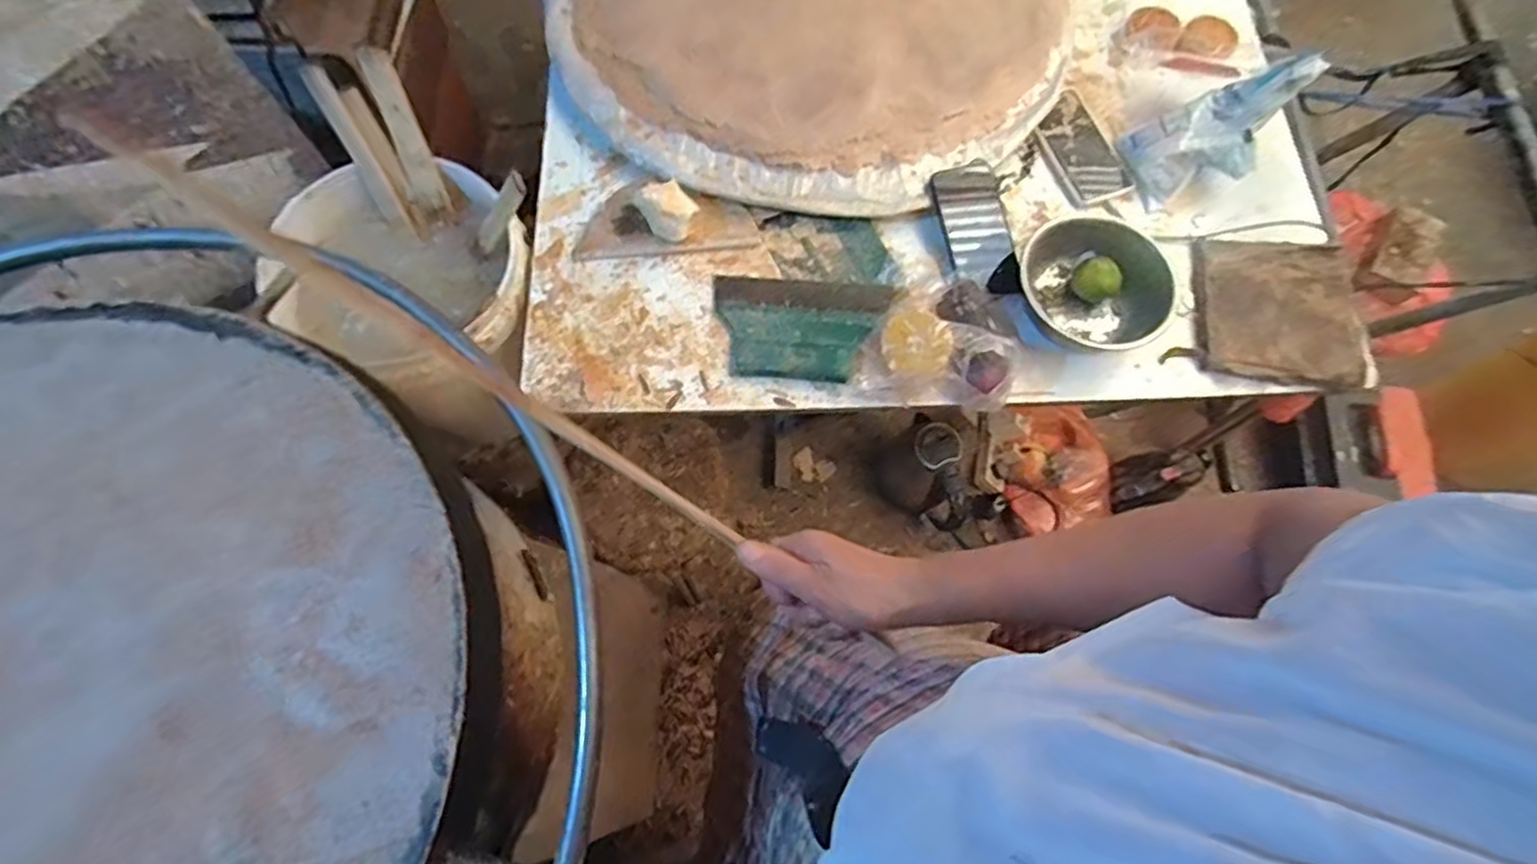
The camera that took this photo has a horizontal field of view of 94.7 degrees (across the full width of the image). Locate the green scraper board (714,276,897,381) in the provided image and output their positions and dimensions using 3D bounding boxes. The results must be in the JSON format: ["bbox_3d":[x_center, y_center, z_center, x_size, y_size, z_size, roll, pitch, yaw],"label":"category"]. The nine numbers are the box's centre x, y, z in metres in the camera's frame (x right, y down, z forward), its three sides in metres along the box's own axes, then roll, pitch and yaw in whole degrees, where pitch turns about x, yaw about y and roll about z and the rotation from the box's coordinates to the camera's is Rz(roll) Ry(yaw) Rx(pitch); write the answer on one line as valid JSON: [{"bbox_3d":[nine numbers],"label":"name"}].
[{"bbox_3d":[0.033,-0.118,0.785,0.192,0.034,0.128,6,72,0],"label":"green scraper board"}]

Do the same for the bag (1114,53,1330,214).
[{"bbox_3d":[0.525,-0.357,0.820,0.209,0.062,0.111,-31,73,16],"label":"bag"}]

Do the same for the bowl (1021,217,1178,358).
[{"bbox_3d":[0.360,-0.159,0.782,0.172,0.059,0.153,35,74,9],"label":"bowl"}]

